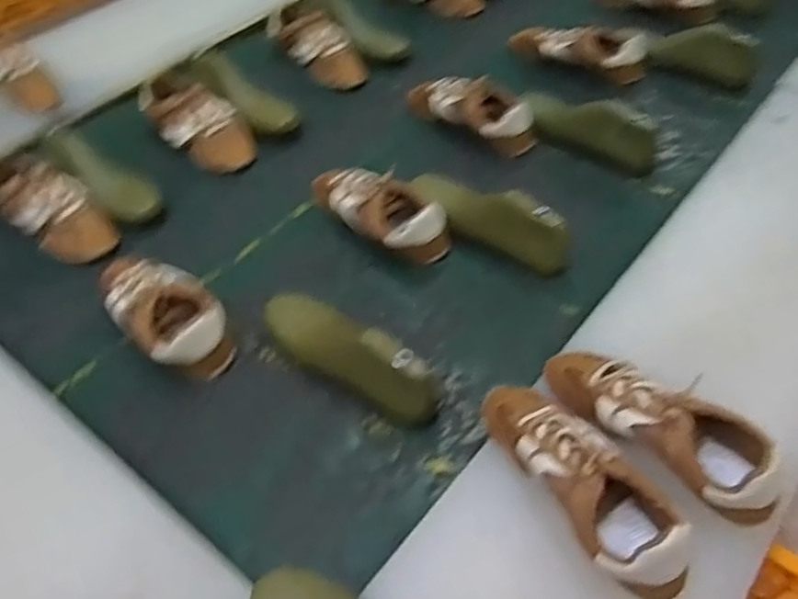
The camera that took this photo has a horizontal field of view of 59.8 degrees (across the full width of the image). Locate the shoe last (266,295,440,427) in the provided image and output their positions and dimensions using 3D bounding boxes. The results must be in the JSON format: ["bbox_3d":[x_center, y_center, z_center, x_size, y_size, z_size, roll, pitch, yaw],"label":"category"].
[{"bbox_3d":[-0.053,0.052,0.741,0.231,0.083,0.069,28,54,24],"label":"shoe last"}]

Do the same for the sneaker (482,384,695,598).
[{"bbox_3d":[0.153,0.141,0.586,0.078,0.068,0.218,-21,51,-17],"label":"sneaker"}]

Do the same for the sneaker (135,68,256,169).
[{"bbox_3d":[-0.295,-0.267,1.040,0.208,0.081,0.092,32,56,27],"label":"sneaker"}]

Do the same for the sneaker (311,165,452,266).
[{"bbox_3d":[-0.029,-0.119,0.898,0.079,0.070,0.213,-35,56,-27],"label":"sneaker"}]

